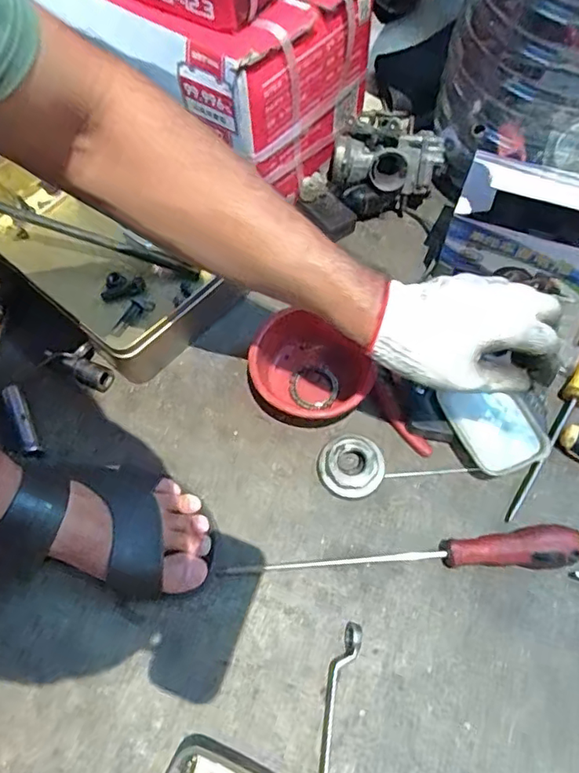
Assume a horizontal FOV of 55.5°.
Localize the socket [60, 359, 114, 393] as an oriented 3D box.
[{"bbox_3d":[-0.205,-0.014,0.560,0.051,0.020,0.024,20,66,11],"label":"socket"}]

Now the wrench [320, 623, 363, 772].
[{"bbox_3d":[0.027,0.276,0.404,0.019,0.015,0.192,12,65,8],"label":"wrench"}]

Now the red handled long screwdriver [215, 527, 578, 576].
[{"bbox_3d":[0.094,0.147,0.458,0.301,0.035,0.029,-5,64,-1],"label":"red handled long screwdriver"}]

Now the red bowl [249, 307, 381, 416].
[{"bbox_3d":[0.016,-0.023,0.542,0.111,0.046,0.107,-1,64,1],"label":"red bowl"}]

